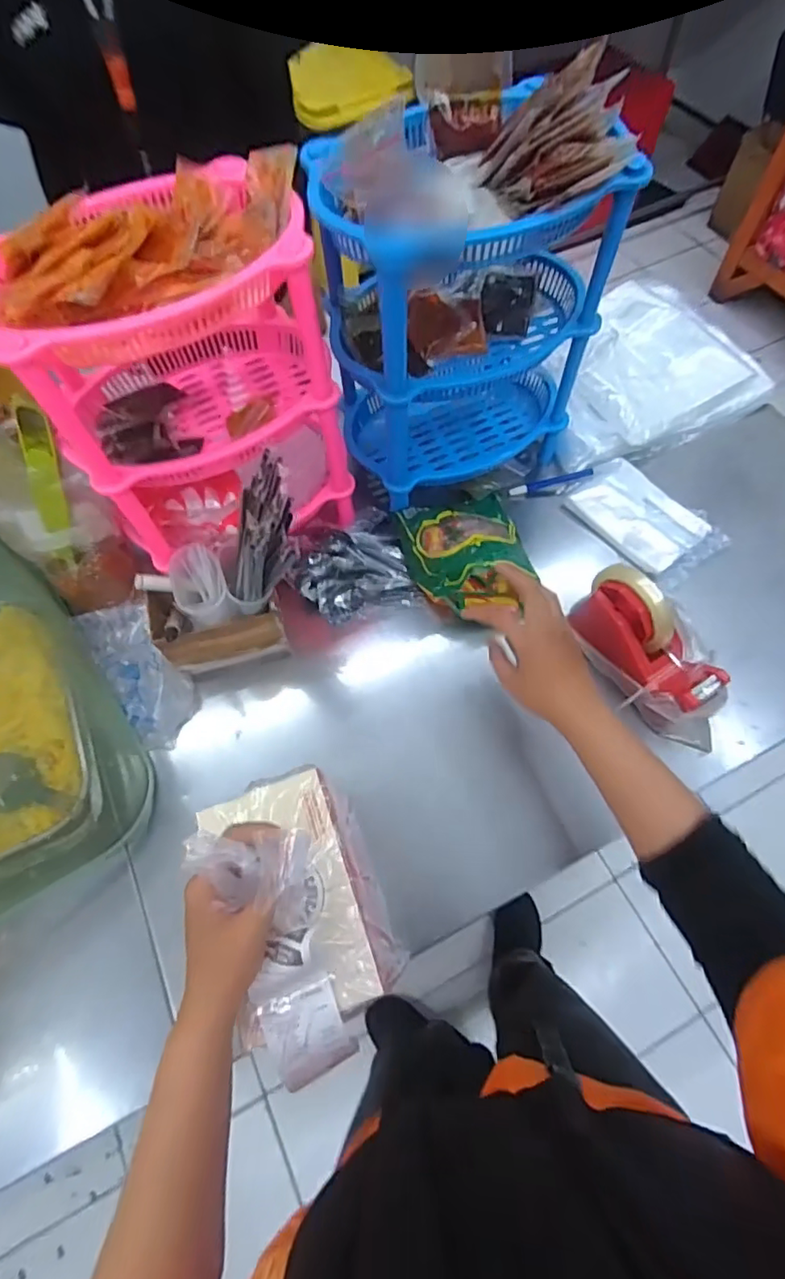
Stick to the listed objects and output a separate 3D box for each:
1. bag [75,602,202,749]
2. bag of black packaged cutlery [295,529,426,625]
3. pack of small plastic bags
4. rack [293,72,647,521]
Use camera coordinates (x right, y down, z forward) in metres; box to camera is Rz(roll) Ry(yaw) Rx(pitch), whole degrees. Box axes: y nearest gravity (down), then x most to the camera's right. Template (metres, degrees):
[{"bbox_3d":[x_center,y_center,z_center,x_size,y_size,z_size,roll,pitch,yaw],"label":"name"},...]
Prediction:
[{"bbox_3d":[-0.282,0.031,0.628,0.085,0.037,0.180,-34,81,-12],"label":"bag"},{"bbox_3d":[-0.045,-0.079,0.678,0.136,0.058,0.099,-19,66,-6],"label":"bag of black packaged cutlery"},{"bbox_3d":[0.318,-0.153,0.701,0.106,0.018,0.171,-37,69,-13],"label":"pack of small plastic bags"},{"bbox_3d":[0.073,-0.350,0.607,0.277,0.342,0.193,-17,66,-5],"label":"rack"}]

